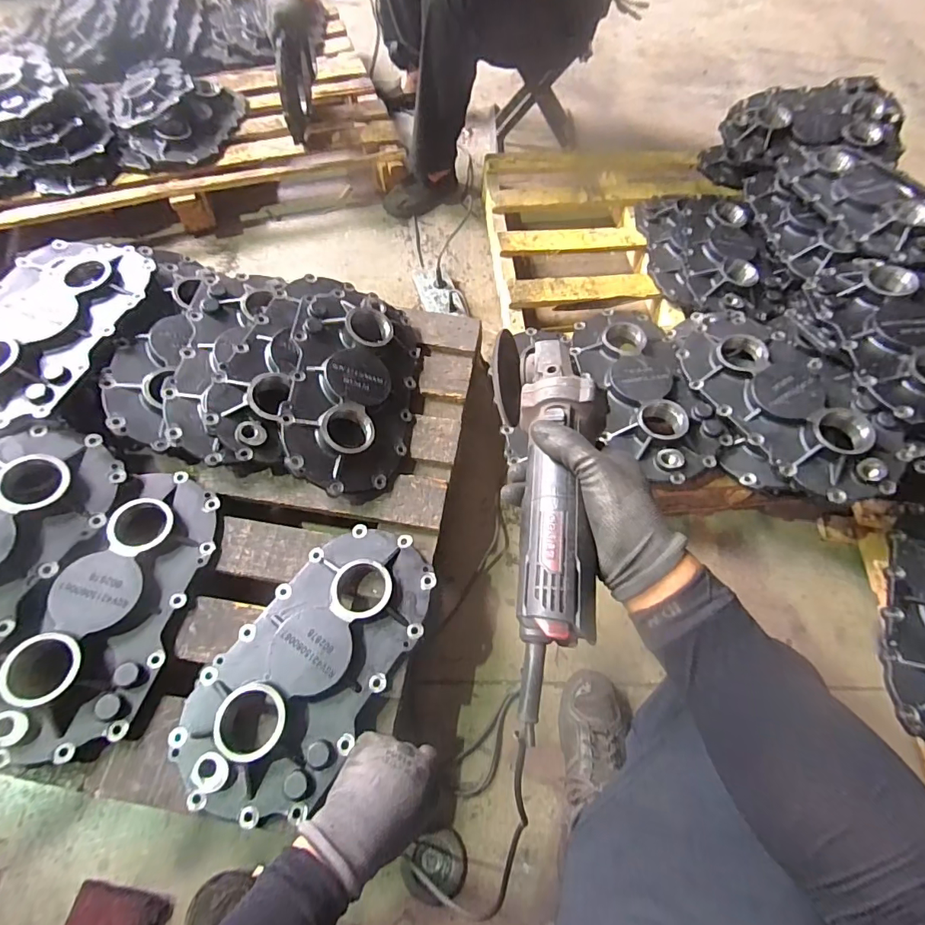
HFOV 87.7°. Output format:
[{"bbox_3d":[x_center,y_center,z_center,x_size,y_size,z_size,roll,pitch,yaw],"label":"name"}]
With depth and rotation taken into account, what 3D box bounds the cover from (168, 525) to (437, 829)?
[{"bbox_3d":[-0.207,0.266,0.666,0.218,0.046,0.399,28,64,12],"label":"cover"}]

